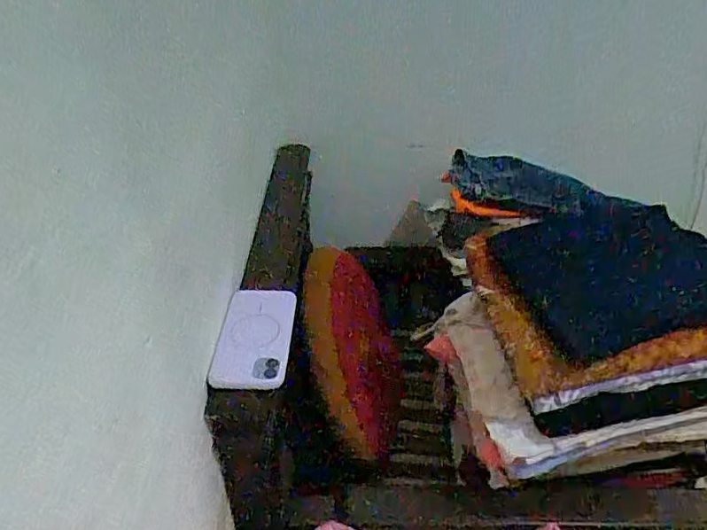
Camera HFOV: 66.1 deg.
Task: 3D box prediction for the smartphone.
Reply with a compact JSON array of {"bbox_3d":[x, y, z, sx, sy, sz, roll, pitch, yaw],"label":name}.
[{"bbox_3d":[-0.107,0.074,0.604,0.075,0.014,0.148,11,36,-7],"label":"smartphone"}]

